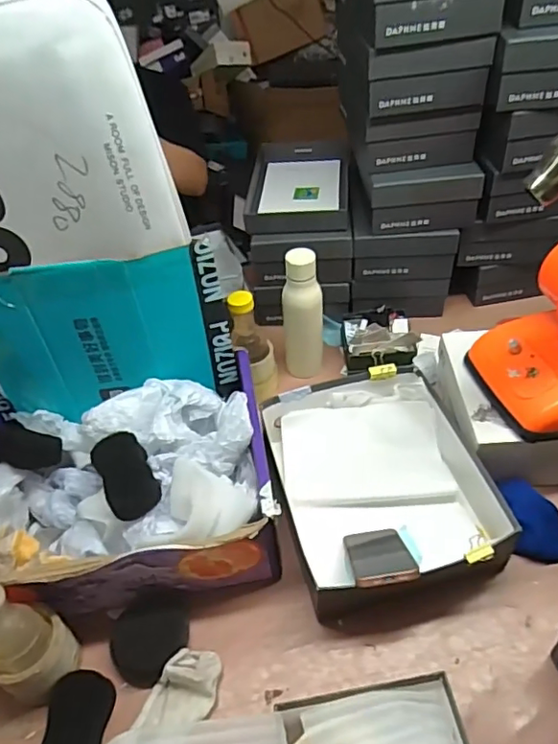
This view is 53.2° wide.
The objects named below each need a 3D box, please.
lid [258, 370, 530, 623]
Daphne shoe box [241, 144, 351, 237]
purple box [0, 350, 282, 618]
[{"bbox_3d":[0.141,0.147,0.778,0.263,0.097,0.337,-14,45,-7],"label":"lid"},{"bbox_3d":[0.037,-0.364,1.083,0.187,0.040,0.317,0,45,7],"label":"Daphne shoe box"},{"bbox_3d":[-0.215,0.148,0.758,0.402,0.140,0.302,-8,45,-1],"label":"purple box"}]

